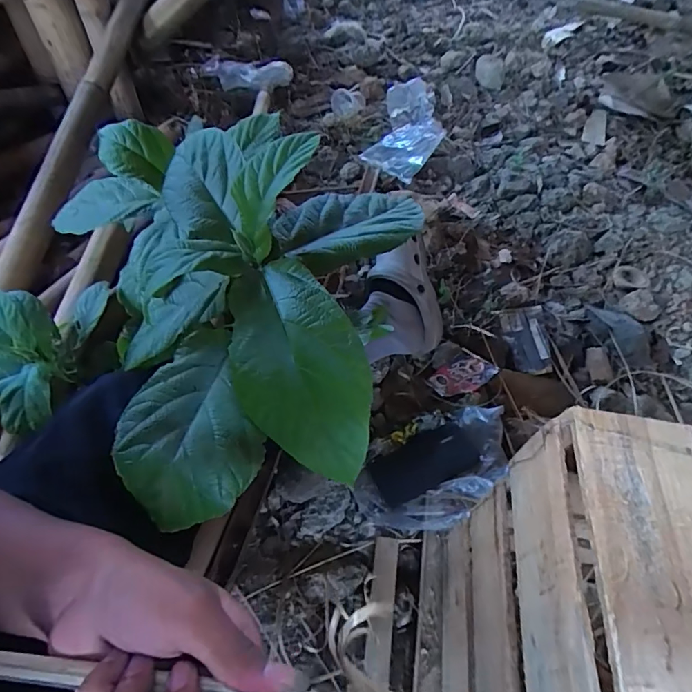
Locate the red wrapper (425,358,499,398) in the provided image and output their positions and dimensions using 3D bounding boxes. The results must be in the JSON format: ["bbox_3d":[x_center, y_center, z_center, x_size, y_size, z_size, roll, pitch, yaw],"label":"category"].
[{"bbox_3d":[0.205,0.054,0.818,0.113,0.012,0.070,-19,47,10],"label":"red wrapper"}]

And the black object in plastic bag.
[{"bbox_3d":[0.137,0.185,0.694,0.245,0.082,0.162,-15,57,-15],"label":"black object in plastic bag"}]

